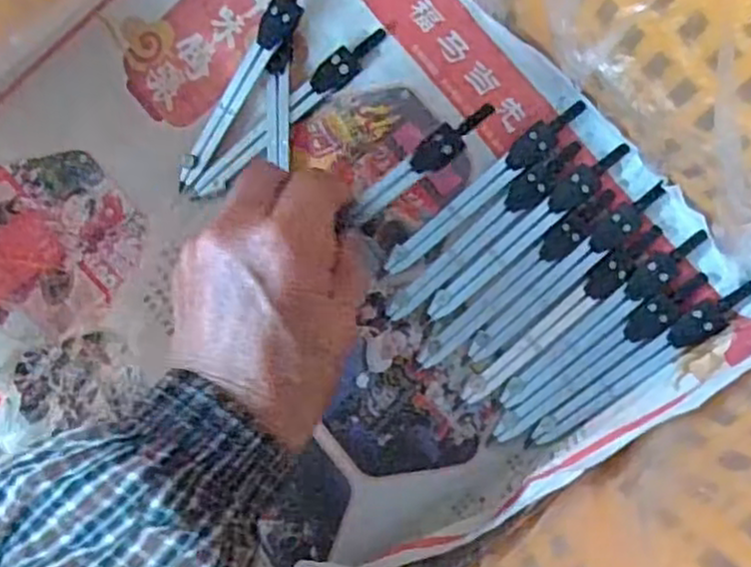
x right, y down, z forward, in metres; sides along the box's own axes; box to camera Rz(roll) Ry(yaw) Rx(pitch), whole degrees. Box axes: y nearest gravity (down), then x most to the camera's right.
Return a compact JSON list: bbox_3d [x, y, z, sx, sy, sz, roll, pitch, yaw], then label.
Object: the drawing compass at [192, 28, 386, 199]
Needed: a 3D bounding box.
[{"bbox_3d":[-0.040,-0.078,0.338,0.113,0.008,0.013,-40,86,2],"label":"drawing compass"}]

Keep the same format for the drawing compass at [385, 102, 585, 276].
[{"bbox_3d":[0.048,-0.043,0.329,0.109,0.006,0.013,-42,84,2],"label":"drawing compass"}]

